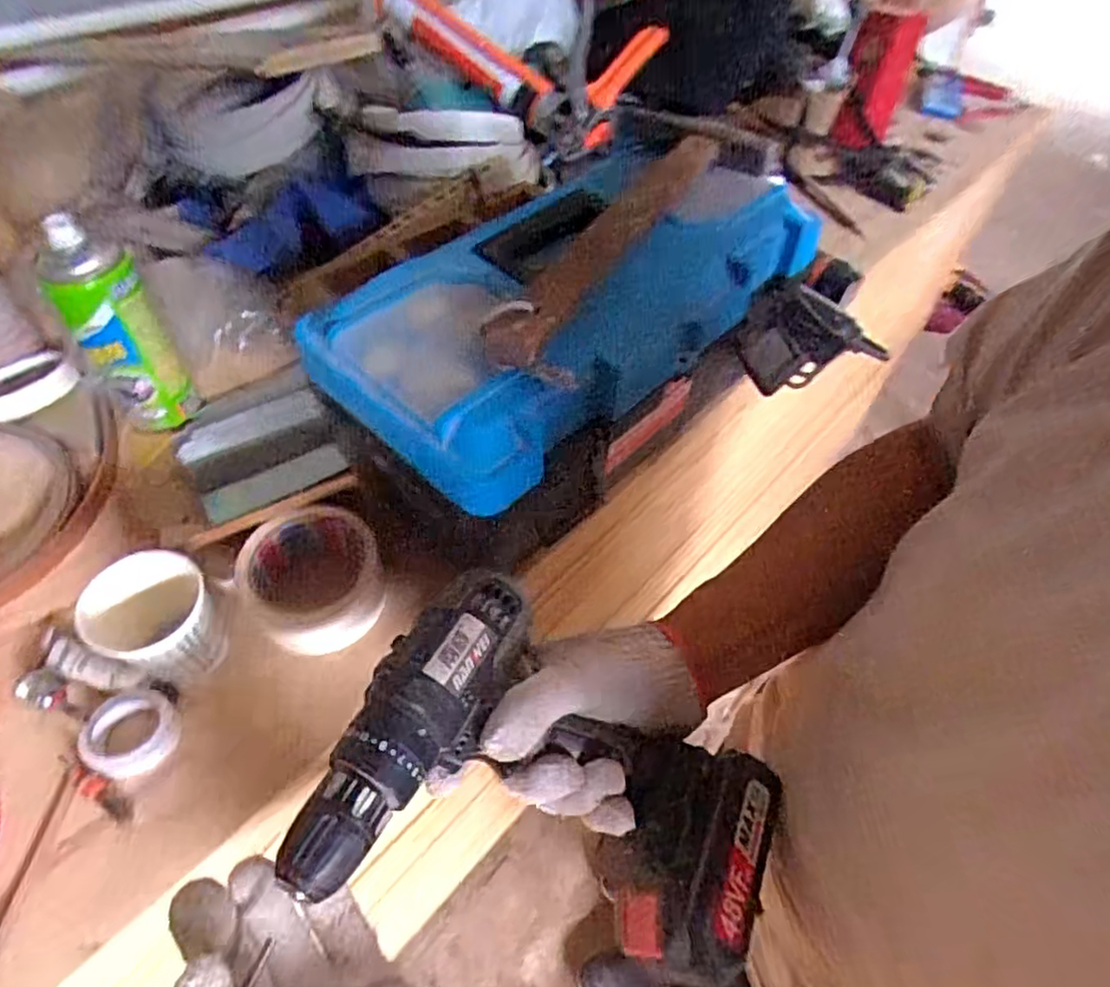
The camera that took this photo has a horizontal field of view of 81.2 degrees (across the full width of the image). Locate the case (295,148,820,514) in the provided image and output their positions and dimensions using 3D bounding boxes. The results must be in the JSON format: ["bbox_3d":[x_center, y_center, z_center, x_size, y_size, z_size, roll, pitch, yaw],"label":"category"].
[{"bbox_3d":[0.022,-0.158,0.490,0.194,0.064,0.393,37,59,24],"label":"case"}]

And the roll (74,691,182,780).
[{"bbox_3d":[-0.282,0.159,0.428,0.054,0.017,0.052,1,51,-2],"label":"roll"}]

